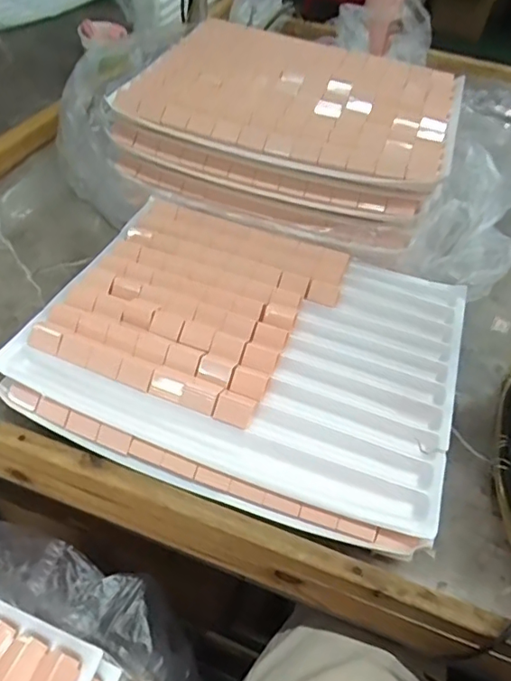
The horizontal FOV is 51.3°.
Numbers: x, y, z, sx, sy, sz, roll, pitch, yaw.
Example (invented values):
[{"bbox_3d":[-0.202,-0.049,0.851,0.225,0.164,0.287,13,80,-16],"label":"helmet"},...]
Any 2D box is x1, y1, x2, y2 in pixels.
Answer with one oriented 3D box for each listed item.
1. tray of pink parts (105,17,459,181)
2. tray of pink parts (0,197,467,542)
[{"bbox_3d":[0.056,-0.305,0.652,0.373,0.039,0.276,17,48,8],"label":"tray of pink parts"},{"bbox_3d":[0.002,-0.012,0.526,0.383,0.029,0.302,17,48,8],"label":"tray of pink parts"}]

